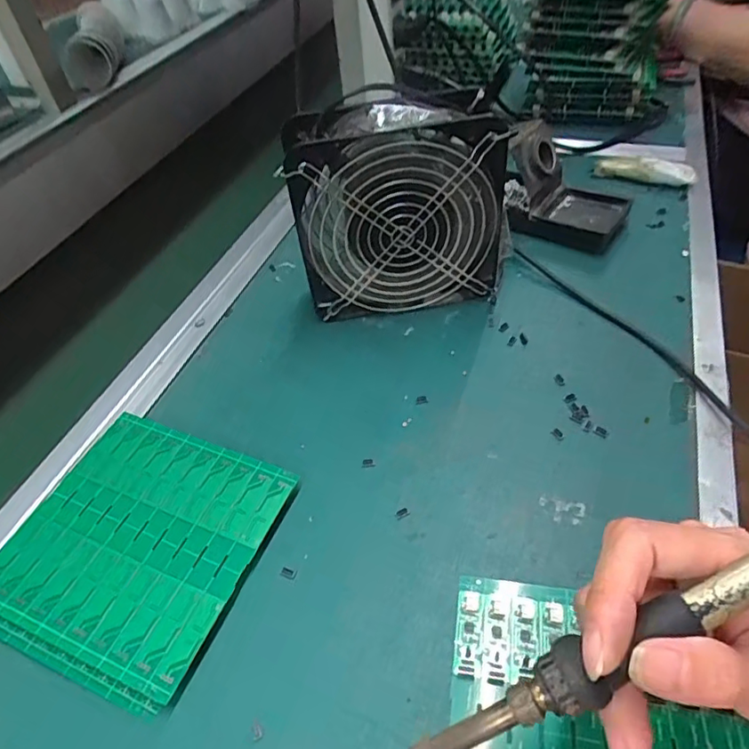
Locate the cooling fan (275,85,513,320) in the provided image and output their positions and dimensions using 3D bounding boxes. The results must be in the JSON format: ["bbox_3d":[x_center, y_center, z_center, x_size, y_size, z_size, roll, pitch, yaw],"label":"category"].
[{"bbox_3d":[0.019,-0.123,0.414,0.151,0.156,0.057,-6,48,0],"label":"cooling fan"}]

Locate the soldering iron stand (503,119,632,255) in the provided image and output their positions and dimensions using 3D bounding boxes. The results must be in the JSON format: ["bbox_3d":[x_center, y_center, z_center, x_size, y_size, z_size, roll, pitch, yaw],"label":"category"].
[{"bbox_3d":[0.173,-0.169,0.493,0.108,0.075,0.080,18,52,20],"label":"soldering iron stand"}]

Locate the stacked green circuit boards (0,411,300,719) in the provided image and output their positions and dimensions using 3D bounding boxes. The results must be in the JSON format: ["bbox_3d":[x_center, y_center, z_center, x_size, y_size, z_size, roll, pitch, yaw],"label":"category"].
[{"bbox_3d":[-0.139,0.099,0.326,0.138,0.015,0.142,15,51,17],"label":"stacked green circuit boards"}]

